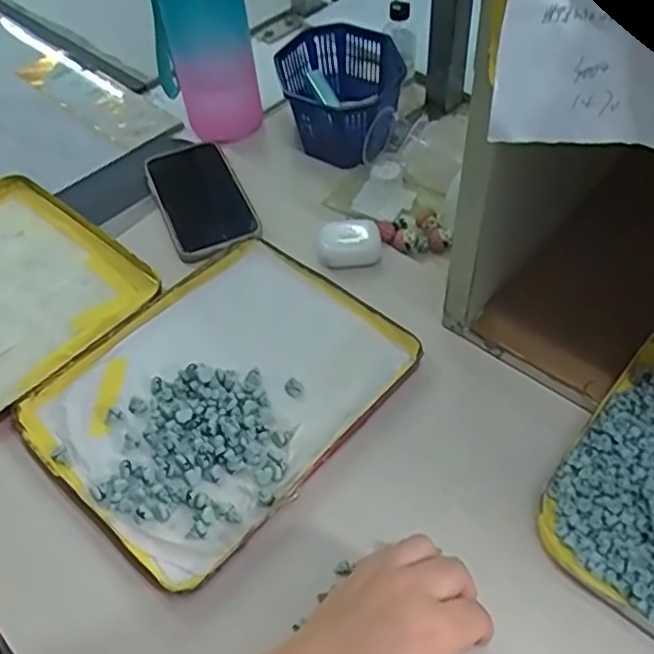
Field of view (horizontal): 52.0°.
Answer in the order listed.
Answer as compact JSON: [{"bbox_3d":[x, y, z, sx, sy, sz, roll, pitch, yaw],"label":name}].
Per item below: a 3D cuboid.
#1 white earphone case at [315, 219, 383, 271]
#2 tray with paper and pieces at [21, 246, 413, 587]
[{"bbox_3d":[0.019,-0.072,0.575,0.055,0.017,0.045,-6,53,1],"label":"white earphone case"},{"bbox_3d":[-0.078,0.039,0.490,0.200,0.015,0.245,33,62,27],"label":"tray with paper and pieces"}]

